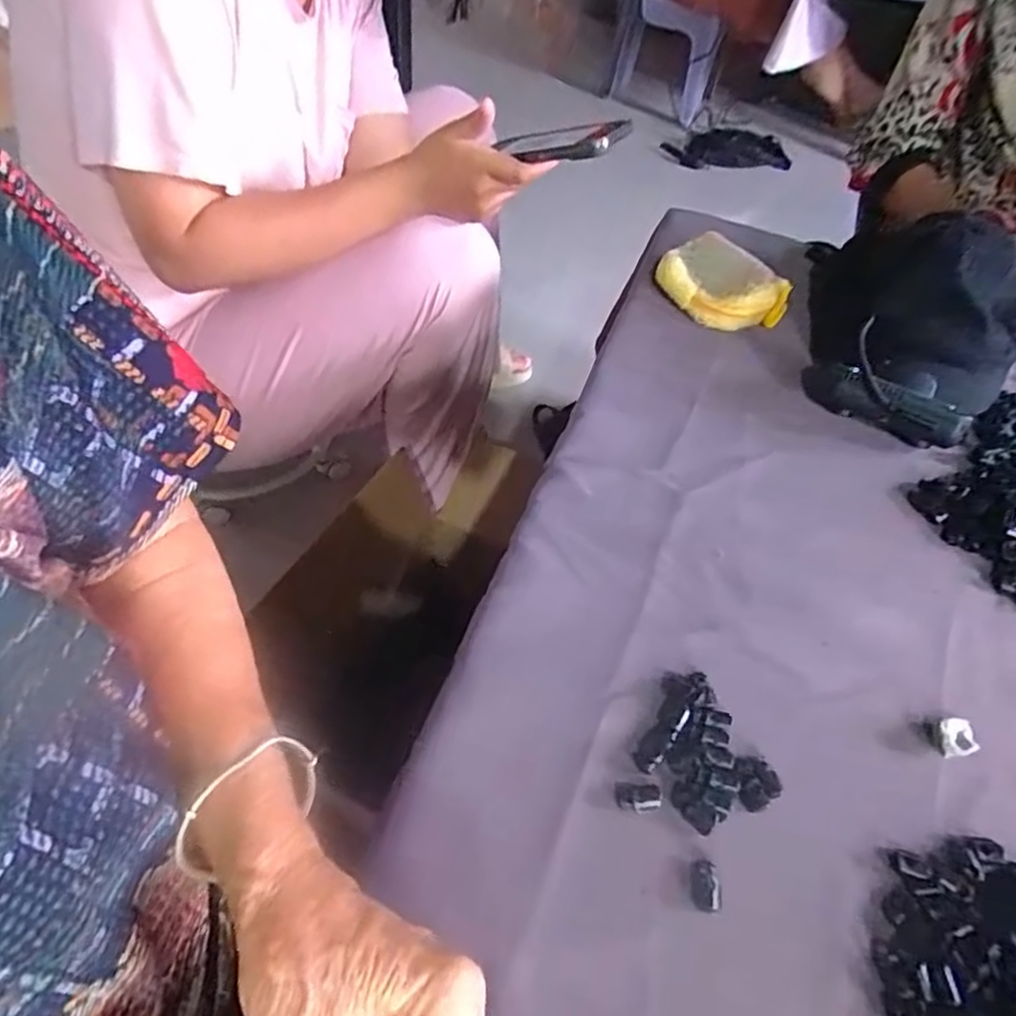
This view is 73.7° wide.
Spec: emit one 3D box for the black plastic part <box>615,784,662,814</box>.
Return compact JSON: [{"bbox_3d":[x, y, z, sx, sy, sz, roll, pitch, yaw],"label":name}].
[{"bbox_3d":[0.064,0.142,0.332,0.022,0.004,0.013,4,49,-1],"label":"black plastic part"}]

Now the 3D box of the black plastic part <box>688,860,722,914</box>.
[{"bbox_3d":[0.090,0.172,0.309,0.014,0.004,0.021,6,49,0],"label":"black plastic part"}]

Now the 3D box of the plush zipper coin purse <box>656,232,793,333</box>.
[{"bbox_3d":[0.188,-0.200,0.612,0.066,0.052,0.108,-23,55,-23],"label":"plush zipper coin purse"}]

